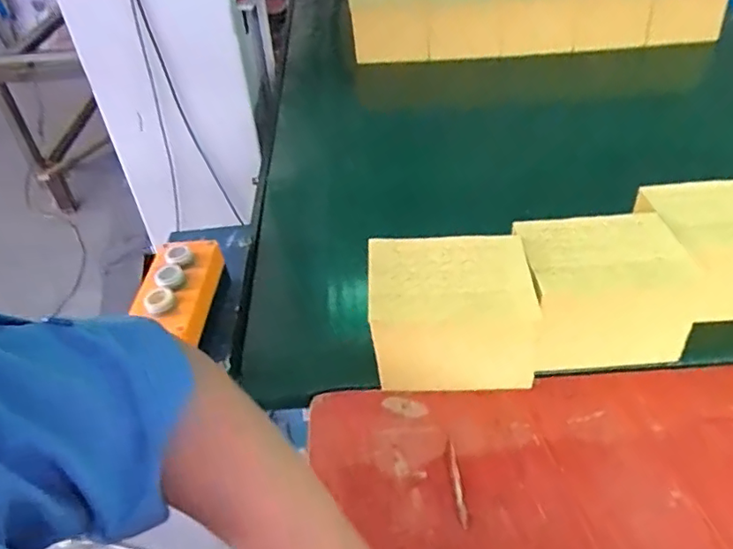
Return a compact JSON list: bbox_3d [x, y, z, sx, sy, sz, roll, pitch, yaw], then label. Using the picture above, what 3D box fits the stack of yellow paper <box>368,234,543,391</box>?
[{"bbox_3d":[0.089,0.045,0.618,0.169,0.128,0.116,-2,42,2],"label":"stack of yellow paper"}]

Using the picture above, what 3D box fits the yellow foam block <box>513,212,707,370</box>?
[{"bbox_3d":[0.257,0.016,0.636,0.170,0.115,0.128,-6,42,-2],"label":"yellow foam block"}]

